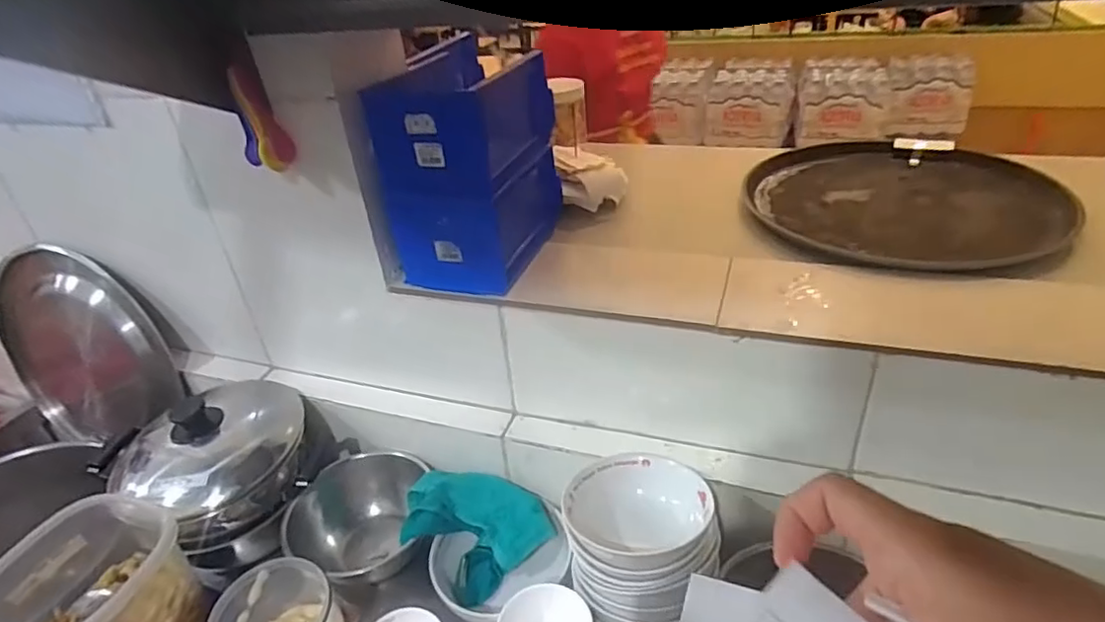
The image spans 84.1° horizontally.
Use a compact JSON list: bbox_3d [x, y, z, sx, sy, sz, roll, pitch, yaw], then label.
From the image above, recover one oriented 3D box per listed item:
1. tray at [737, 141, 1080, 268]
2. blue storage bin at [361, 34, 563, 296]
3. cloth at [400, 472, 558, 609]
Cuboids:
[{"bbox_3d":[0.461,-0.167,0.840,0.362,0.025,0.344,-4,33,3],"label":"tray"},{"bbox_3d":[-0.089,-0.168,0.728,0.120,0.230,0.201,8,36,21],"label":"blue storage bin"},{"bbox_3d":[-0.102,0.272,0.759,0.183,0.091,0.118,17,40,31],"label":"cloth"}]

